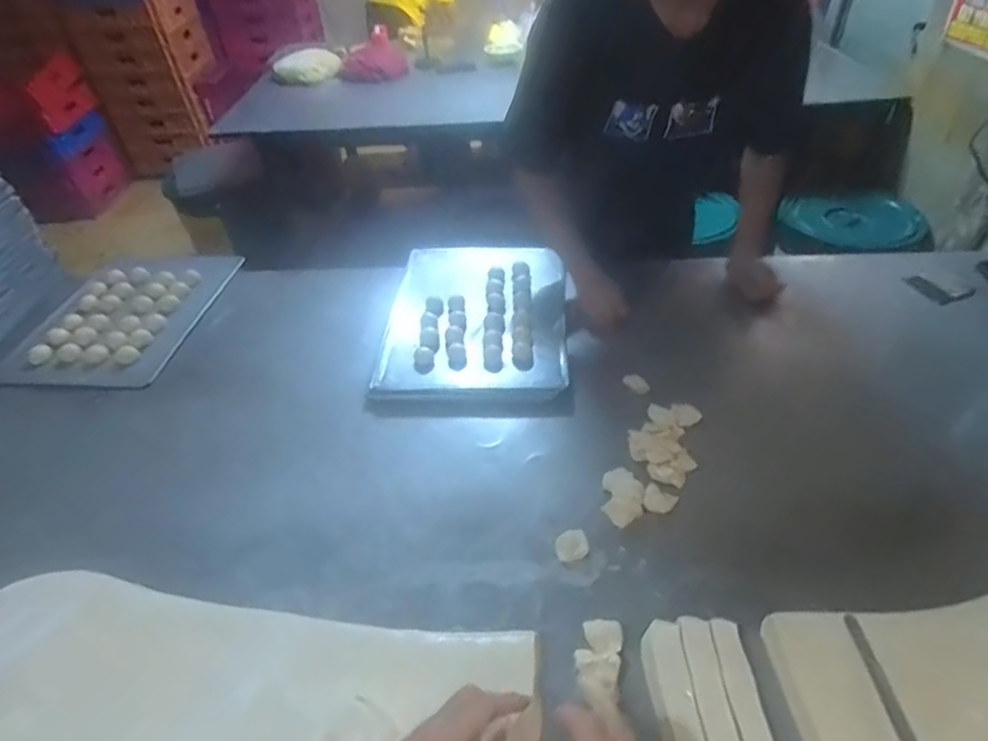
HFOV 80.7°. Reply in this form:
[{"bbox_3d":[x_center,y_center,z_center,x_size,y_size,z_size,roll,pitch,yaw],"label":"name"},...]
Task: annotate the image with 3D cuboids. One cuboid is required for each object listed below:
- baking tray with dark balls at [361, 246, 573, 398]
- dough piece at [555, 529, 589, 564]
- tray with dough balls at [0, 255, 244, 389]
[{"bbox_3d":[-0.031,-0.108,1.139,0.333,0.056,0.432,1,43,5],"label":"baking tray with dark balls"},{"bbox_3d":[0.102,0.231,0.769,0.040,0.020,0.039,-2,42,2],"label":"dough piece"},{"bbox_3d":[-0.766,-0.141,1.240,0.327,0.029,0.467,5,43,9],"label":"tray with dough balls"}]

